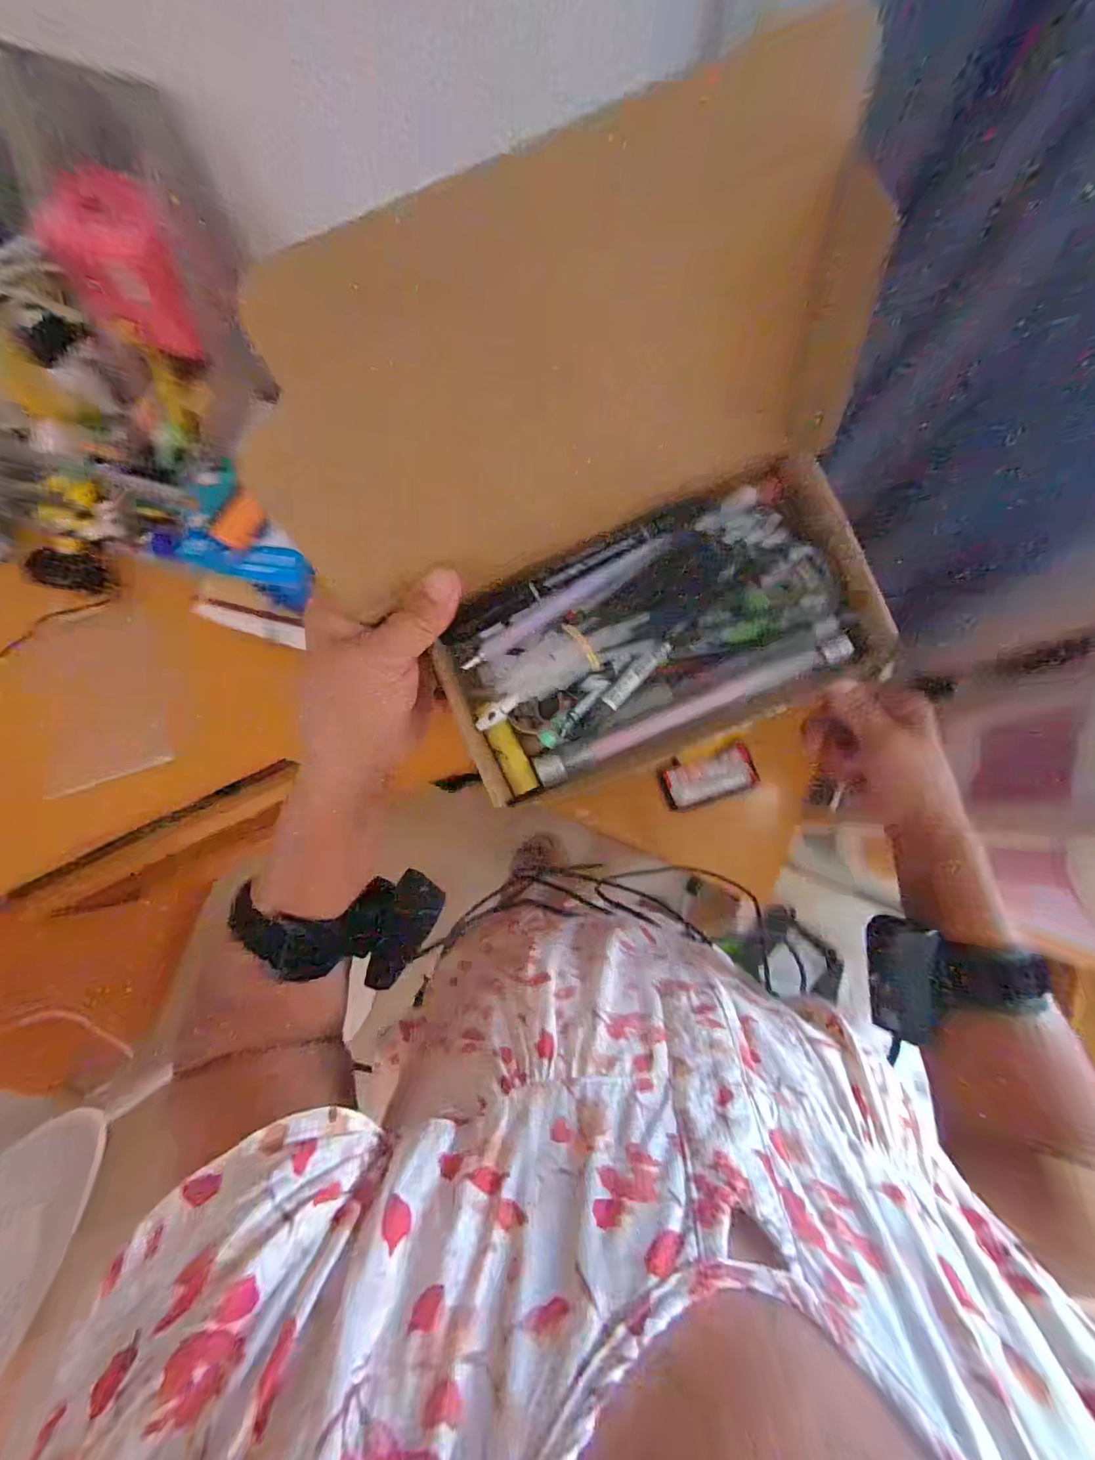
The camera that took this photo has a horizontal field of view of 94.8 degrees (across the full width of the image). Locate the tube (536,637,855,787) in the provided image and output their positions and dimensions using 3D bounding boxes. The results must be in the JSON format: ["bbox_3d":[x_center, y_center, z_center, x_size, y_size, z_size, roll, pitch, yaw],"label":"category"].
[{"bbox_3d":[0.068,-0.010,0.242,0.156,0.020,0.015,-22,79,-3],"label":"tube"}]

